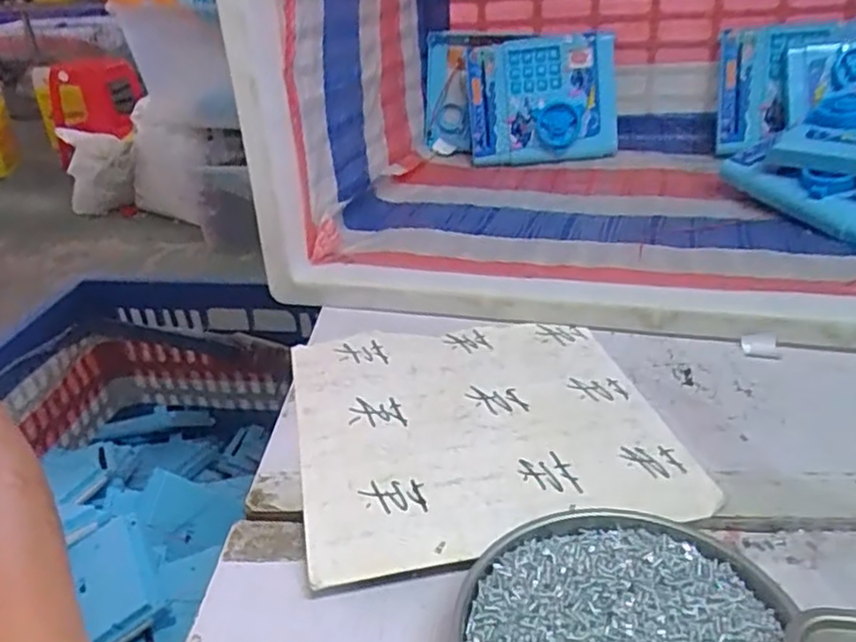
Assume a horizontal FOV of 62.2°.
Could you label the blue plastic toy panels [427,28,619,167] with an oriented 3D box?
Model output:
[{"bbox_3d":[0.103,-0.255,0.820,0.213,0.143,0.051,6,9,19],"label":"blue plastic toy panels"}]

